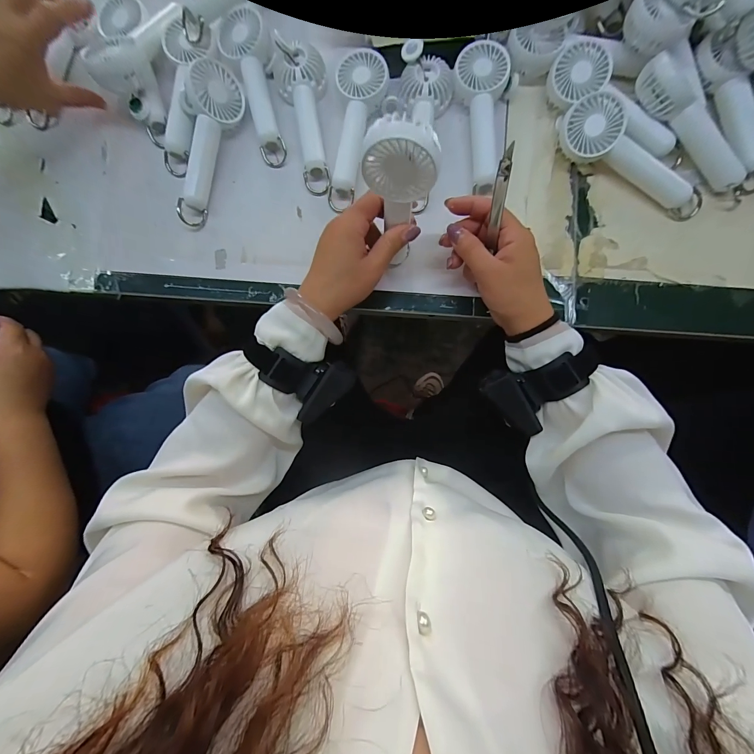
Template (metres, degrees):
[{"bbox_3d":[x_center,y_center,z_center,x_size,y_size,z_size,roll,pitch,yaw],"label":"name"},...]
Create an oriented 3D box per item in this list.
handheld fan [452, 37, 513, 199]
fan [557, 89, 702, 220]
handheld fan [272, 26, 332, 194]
[{"bbox_3d":[0.112,-0.276,0.356,0.053,0.025,0.149,-1,83,5],"label":"handheld fan"},{"bbox_3d":[0.263,-0.225,0.337,0.165,0.040,0.053,31,88,5],"label":"fan"},{"bbox_3d":[-0.077,-0.287,0.362,0.056,0.030,0.156,-11,82,3],"label":"handheld fan"}]

